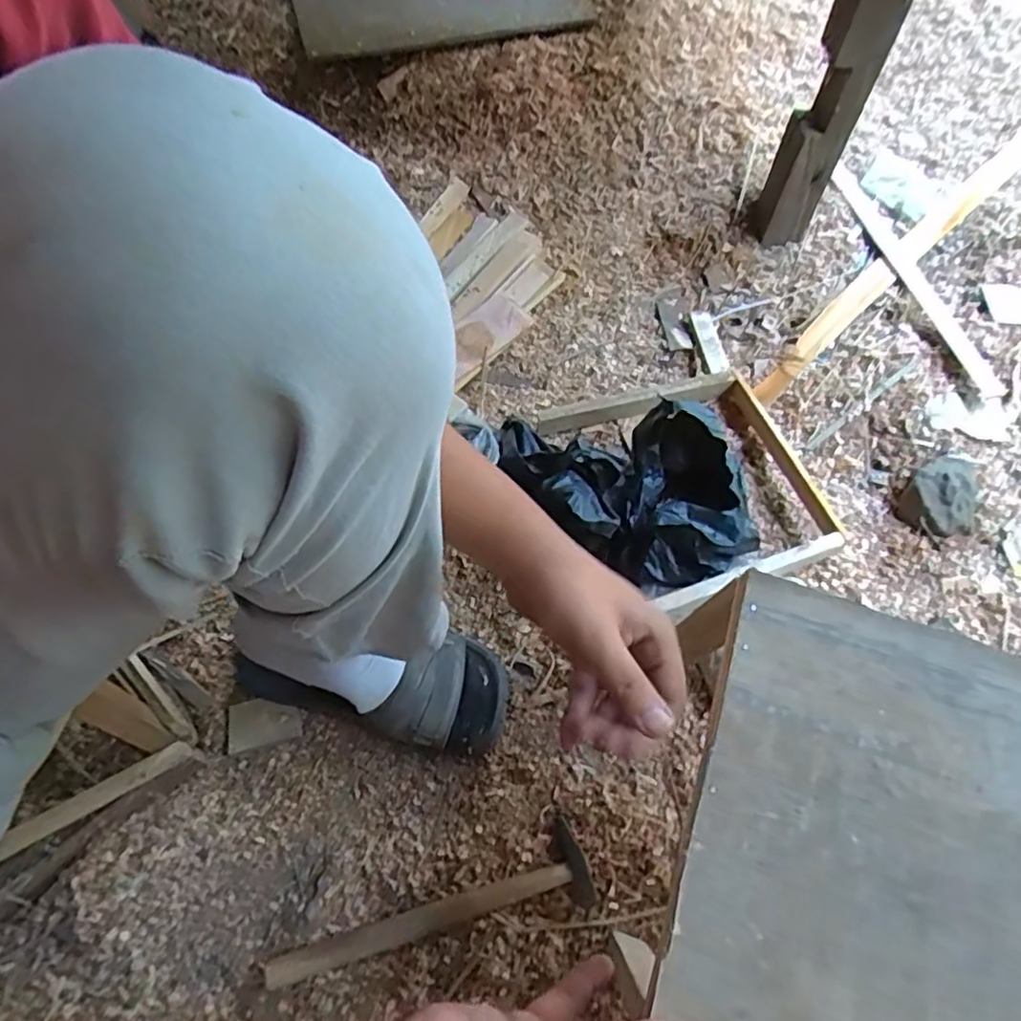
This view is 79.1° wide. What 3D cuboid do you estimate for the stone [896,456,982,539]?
[{"bbox_3d":[0.484,-0.021,0.687,0.068,0.034,0.097,32,69,18],"label":"stone"}]

